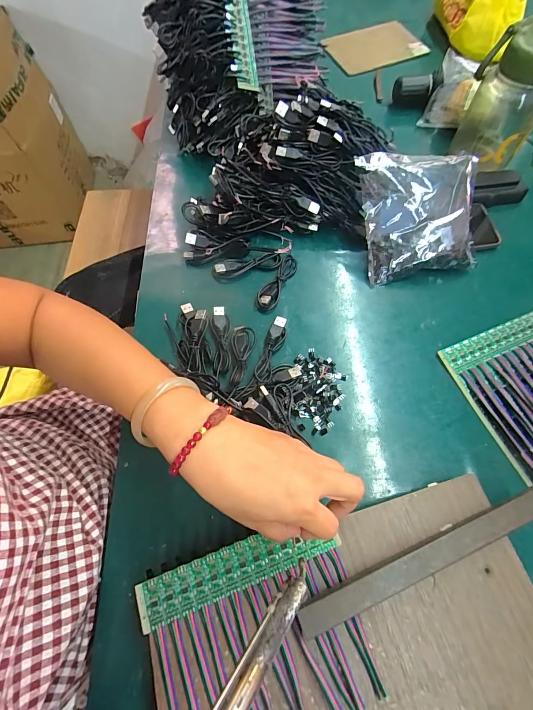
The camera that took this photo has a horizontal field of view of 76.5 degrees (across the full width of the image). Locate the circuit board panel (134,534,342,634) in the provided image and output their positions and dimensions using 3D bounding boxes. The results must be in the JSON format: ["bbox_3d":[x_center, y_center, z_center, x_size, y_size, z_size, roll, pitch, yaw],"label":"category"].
[{"bbox_3d":[-0.022,0.173,0.273,0.160,0.004,0.036,-14,67,-8],"label":"circuit board panel"}]

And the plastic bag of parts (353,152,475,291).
[{"bbox_3d":[0.187,-0.172,0.412,0.132,0.032,0.146,-10,99,1],"label":"plastic bag of parts"}]

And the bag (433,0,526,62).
[{"bbox_3d":[0.359,-0.600,0.575,0.146,0.121,0.127,19,67,11],"label":"bag"}]

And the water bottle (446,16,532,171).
[{"bbox_3d":[0.311,-0.334,0.432,0.094,0.165,0.077,30,69,12],"label":"water bottle"}]

